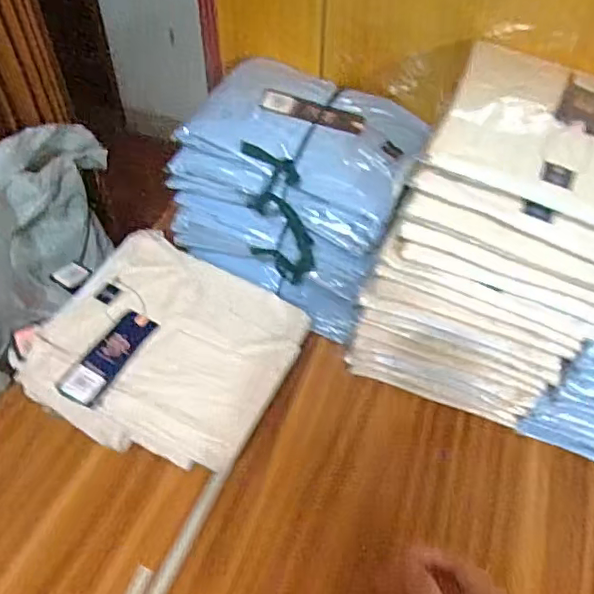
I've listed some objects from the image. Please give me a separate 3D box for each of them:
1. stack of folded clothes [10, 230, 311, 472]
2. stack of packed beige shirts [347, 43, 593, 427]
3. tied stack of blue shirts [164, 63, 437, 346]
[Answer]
[{"bbox_3d":[-0.165,0.061,0.673,0.301,0.117,0.223,22,53,16],"label":"stack of folded clothes"},{"bbox_3d":[0.216,-0.057,0.626,0.236,0.332,0.227,14,50,13],"label":"stack of packed beige shirts"},{"bbox_3d":[0.007,-0.128,0.715,0.246,0.244,0.206,19,52,17],"label":"tied stack of blue shirts"}]

